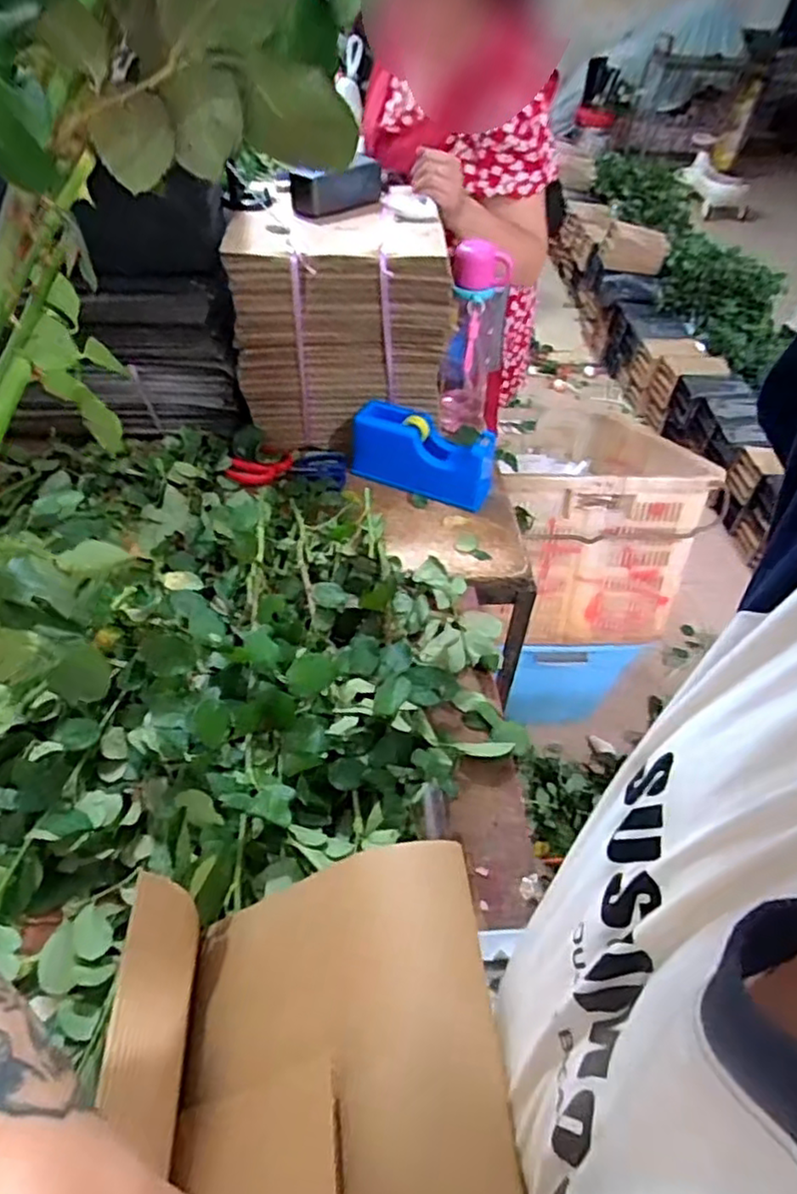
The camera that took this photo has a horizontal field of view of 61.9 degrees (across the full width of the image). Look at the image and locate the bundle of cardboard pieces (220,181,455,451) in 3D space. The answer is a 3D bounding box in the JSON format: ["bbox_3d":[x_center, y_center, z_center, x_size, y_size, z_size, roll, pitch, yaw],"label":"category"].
[{"bbox_3d":[-0.077,-0.384,0.963,0.283,0.274,0.164,1,46,-2],"label":"bundle of cardboard pieces"}]

